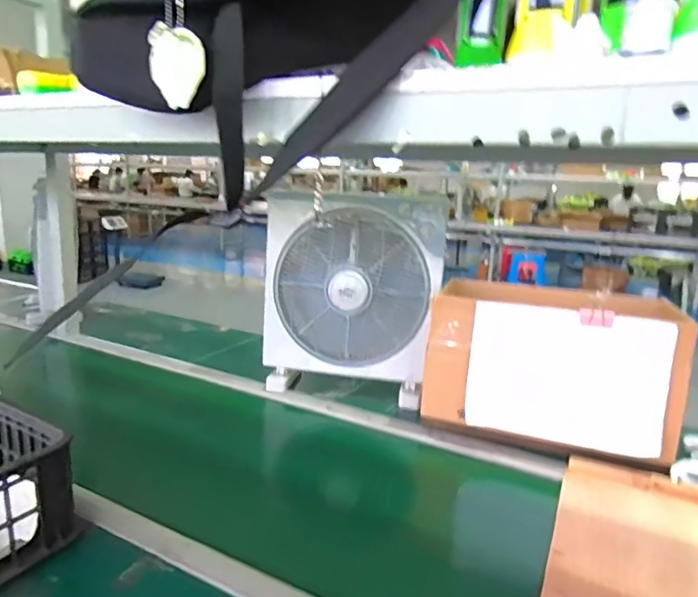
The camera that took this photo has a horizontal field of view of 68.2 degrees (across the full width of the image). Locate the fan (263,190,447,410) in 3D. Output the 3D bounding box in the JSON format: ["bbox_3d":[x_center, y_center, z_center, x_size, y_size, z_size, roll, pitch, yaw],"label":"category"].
[{"bbox_3d":[0.003,-0.011,1.105,0.364,0.405,0.131,5,14,14],"label":"fan"}]

